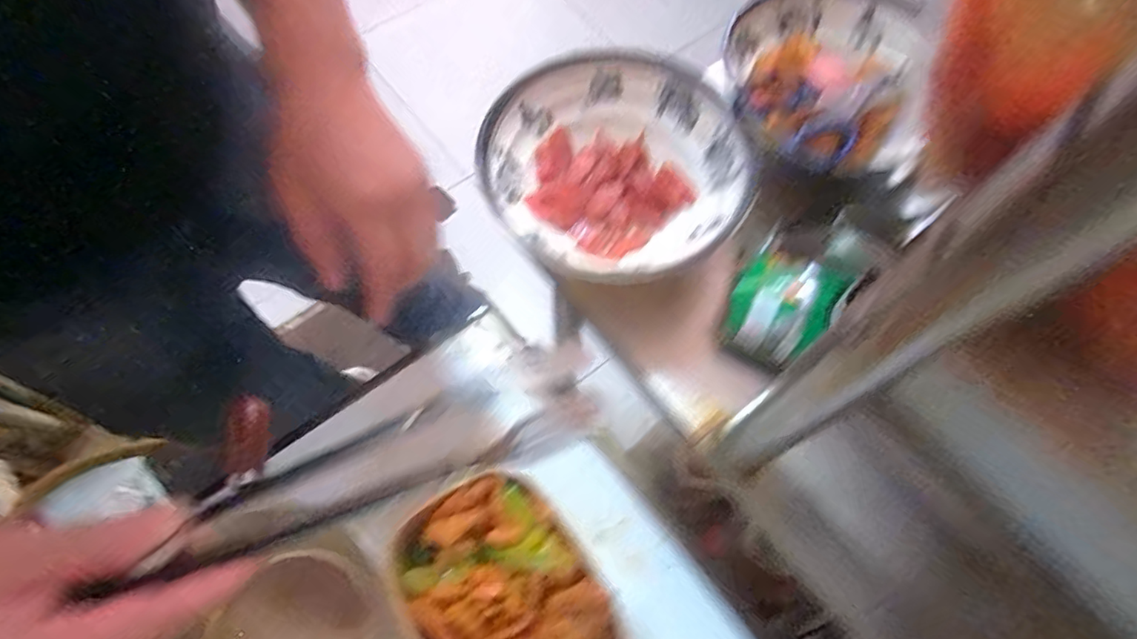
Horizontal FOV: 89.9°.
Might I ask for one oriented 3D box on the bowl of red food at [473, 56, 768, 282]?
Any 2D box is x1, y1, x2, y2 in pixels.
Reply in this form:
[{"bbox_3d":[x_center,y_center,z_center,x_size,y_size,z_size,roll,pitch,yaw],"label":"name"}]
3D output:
[{"bbox_3d":[0.036,-0.125,0.468,0.208,0.060,0.174,2,67,0],"label":"bowl of red food"}]

